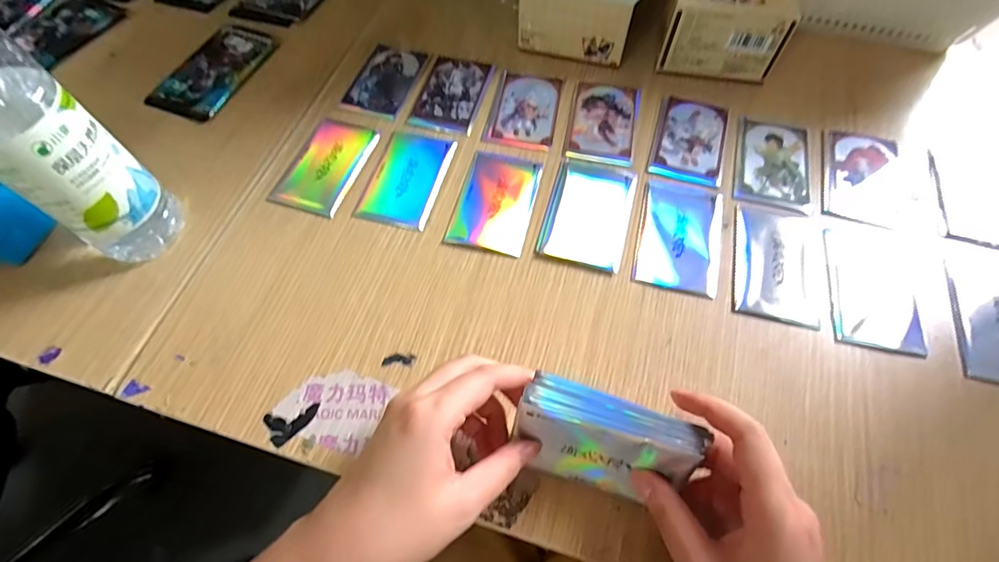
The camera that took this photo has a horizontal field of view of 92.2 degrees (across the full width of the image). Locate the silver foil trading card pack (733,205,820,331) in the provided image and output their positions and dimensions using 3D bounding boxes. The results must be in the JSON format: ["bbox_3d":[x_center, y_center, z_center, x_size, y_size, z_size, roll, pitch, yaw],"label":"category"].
[{"bbox_3d":[0.207,-0.014,0.357,0.060,0.004,0.095,14,62,8],"label":"silver foil trading card pack"}]

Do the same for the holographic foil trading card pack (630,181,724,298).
[{"bbox_3d":[0.139,-0.037,0.371,0.061,0.004,0.096,13,62,7],"label":"holographic foil trading card pack"}]

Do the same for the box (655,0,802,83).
[{"bbox_3d":[0.203,-0.234,0.439,0.102,0.066,0.071,11,62,6],"label":"box"}]

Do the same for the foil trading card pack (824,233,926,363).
[{"bbox_3d":[0.272,0.006,0.353,0.062,0.008,0.096,13,67,2],"label":"foil trading card pack"}]

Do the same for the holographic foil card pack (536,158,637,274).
[{"bbox_3d":[0.071,-0.056,0.382,0.063,0.004,0.098,15,62,8],"label":"holographic foil card pack"}]

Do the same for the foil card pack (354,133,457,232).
[{"bbox_3d":[-0.077,-0.086,0.398,0.058,0.004,0.091,13,62,8],"label":"foil card pack"}]

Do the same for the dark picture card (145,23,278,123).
[{"bbox_3d":[-0.274,-0.204,0.462,0.069,0.007,0.121,19,63,10],"label":"dark picture card"}]

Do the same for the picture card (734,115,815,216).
[{"bbox_3d":[0.230,-0.100,0.402,0.061,0.004,0.093,12,62,7],"label":"picture card"}]

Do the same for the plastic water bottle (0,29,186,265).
[{"bbox_3d":[-0.275,-0.090,0.275,0.060,0.224,0.061,31,66,16],"label":"plastic water bottle"}]

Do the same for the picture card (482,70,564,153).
[{"bbox_3d":[0.024,-0.156,0.433,0.059,0.004,0.091,11,62,7],"label":"picture card"}]

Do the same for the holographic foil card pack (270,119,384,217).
[{"bbox_3d":[-0.145,-0.098,0.405,0.057,0.004,0.095,17,63,10],"label":"holographic foil card pack"}]

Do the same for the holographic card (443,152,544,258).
[{"bbox_3d":[-0.002,-0.065,0.388,0.060,0.004,0.093,13,62,7],"label":"holographic card"}]

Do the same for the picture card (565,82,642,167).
[{"bbox_3d":[0.093,-0.142,0.425,0.057,0.004,0.095,11,62,7],"label":"picture card"}]

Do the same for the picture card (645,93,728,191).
[{"bbox_3d":[0.165,-0.123,0.414,0.057,0.004,0.092,16,63,9],"label":"picture card"}]

